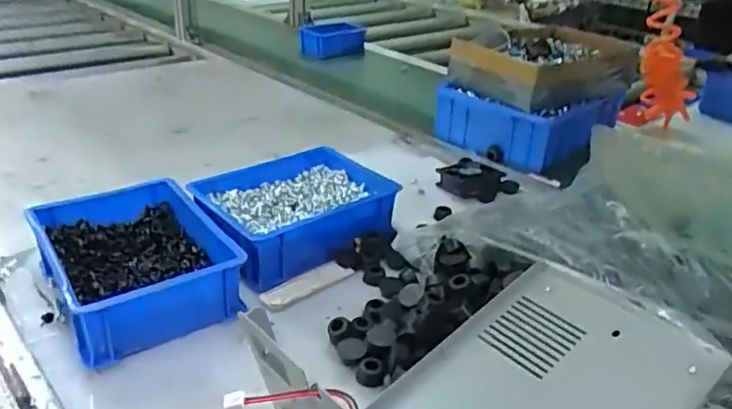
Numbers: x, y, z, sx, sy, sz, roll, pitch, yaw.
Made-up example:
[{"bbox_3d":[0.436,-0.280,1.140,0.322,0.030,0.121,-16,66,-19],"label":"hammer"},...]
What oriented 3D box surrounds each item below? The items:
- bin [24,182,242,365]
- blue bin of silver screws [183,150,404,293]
[{"bbox_3d":[-0.218,0.052,0.566,0.142,0.067,0.193,-17,33,-32],"label":"bin"},{"bbox_3d":[-0.076,0.007,0.668,0.203,0.062,0.159,-19,34,-34],"label":"blue bin of silver screws"}]

